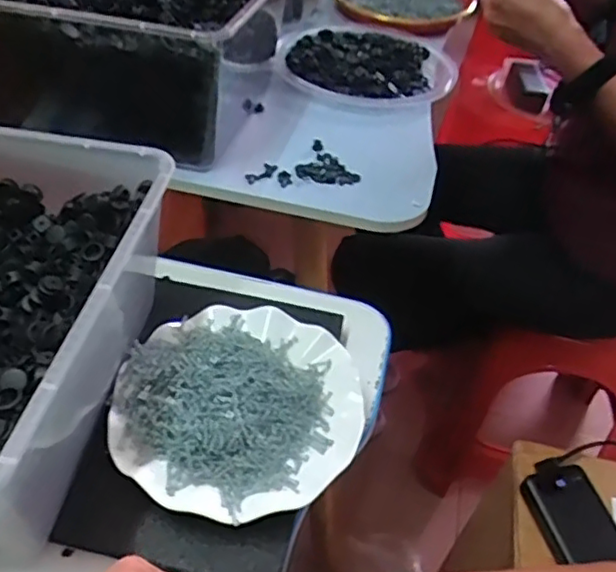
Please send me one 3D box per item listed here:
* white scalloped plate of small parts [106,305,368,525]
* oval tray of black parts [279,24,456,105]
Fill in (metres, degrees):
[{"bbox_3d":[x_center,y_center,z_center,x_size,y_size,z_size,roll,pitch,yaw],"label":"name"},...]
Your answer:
[{"bbox_3d":[-0.053,0.091,0.486,0.178,0.035,0.179,3,45,-3],"label":"white scalloped plate of small parts"},{"bbox_3d":[0.076,-0.295,0.846,0.219,0.030,0.241,24,48,18],"label":"oval tray of black parts"}]

